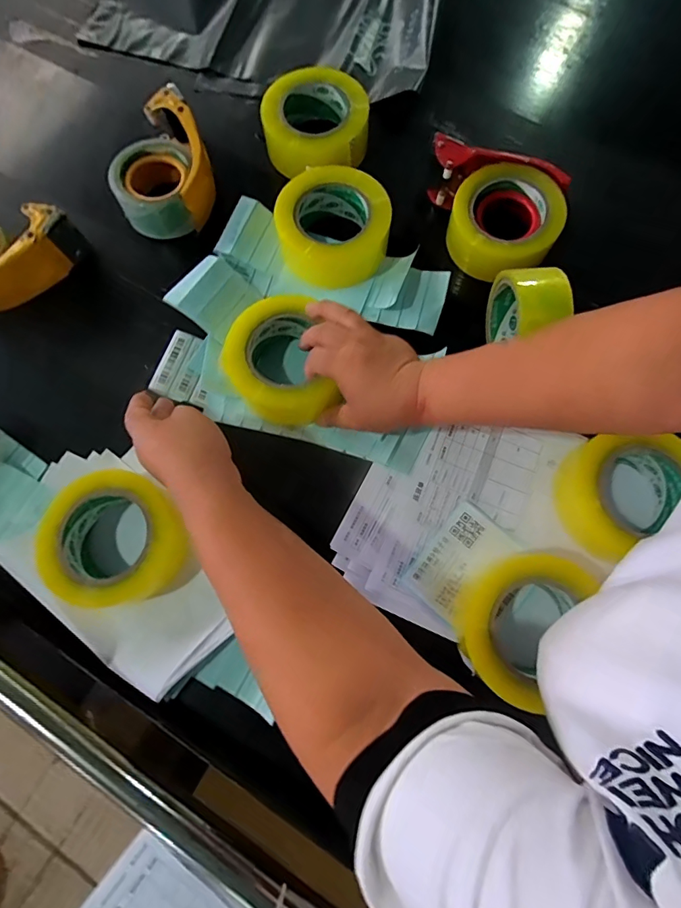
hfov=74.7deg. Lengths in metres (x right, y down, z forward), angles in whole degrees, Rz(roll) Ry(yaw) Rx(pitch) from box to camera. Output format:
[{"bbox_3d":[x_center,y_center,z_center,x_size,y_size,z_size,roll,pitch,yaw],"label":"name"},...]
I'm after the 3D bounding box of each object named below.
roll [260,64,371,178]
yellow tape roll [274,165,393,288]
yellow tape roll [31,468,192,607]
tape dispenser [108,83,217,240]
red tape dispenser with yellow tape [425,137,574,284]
[{"bbox_3d":[-0.027,-0.414,0.554,0.121,0.065,0.122,0,74,1],"label":"roll"},{"bbox_3d":[-0.007,-0.266,0.518,0.126,0.044,0.136,0,74,1],"label":"yellow tape roll"},{"bbox_3d":[-0.214,0.085,0.427,0.128,0.056,0.119,0,74,1],"label":"yellow tape roll"},{"bbox_3d":[-0.210,-0.343,0.533,0.111,0.062,0.153,-16,75,-4],"label":"tape dispenser"},{"bbox_3d":[0.172,-0.276,0.511,0.155,0.059,0.133,14,75,4],"label":"red tape dispenser with yellow tape"}]

